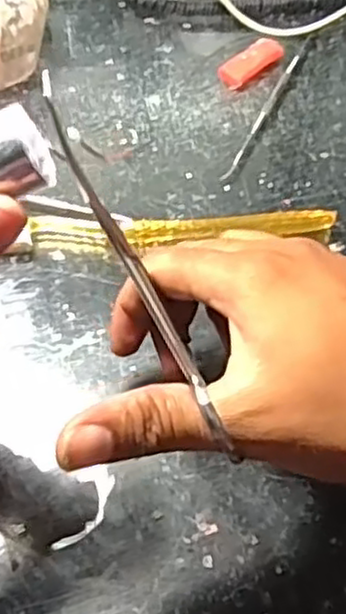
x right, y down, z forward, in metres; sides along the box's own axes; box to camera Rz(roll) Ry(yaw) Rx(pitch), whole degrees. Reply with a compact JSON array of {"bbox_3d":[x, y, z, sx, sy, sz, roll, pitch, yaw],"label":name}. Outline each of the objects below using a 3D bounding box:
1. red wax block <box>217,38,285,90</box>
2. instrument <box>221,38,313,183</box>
[{"bbox_3d":[0.050,-0.153,0.455,0.016,0.013,0.048,36,60,23],"label":"red wax block"},{"bbox_3d":[0.059,-0.125,0.438,0.006,0.007,0.147,21,55,13],"label":"instrument"}]

